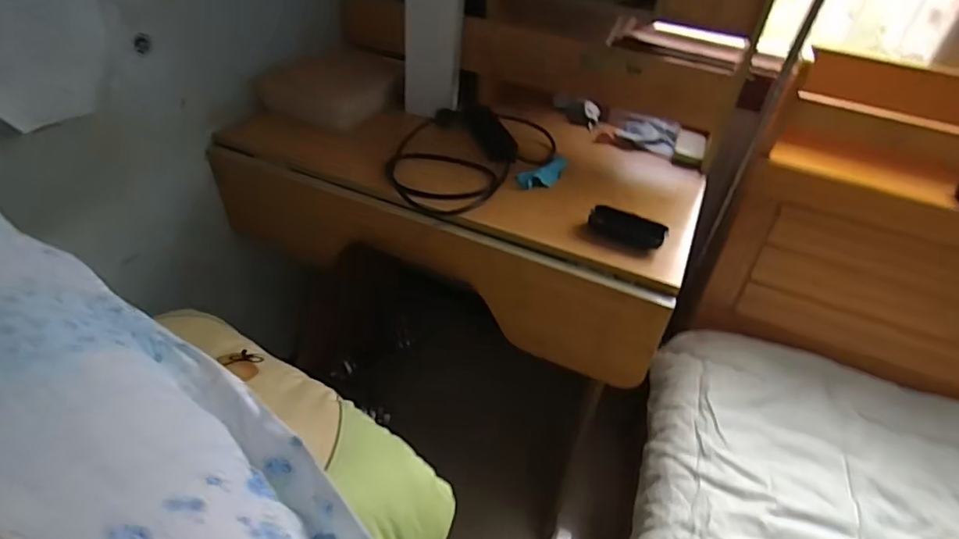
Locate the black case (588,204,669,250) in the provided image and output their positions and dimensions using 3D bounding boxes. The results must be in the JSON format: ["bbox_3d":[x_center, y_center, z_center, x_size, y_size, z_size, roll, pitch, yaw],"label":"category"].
[{"bbox_3d":[0.213,-0.060,0.779,0.109,0.030,0.035,23,40,19],"label":"black case"}]

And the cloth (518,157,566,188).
[{"bbox_3d":[0.114,-0.162,0.909,0.120,0.019,0.048,-26,48,-36],"label":"cloth"}]

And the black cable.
[{"bbox_3d":[-0.031,-0.209,0.950,0.250,0.033,0.365,30,42,26],"label":"black cable"}]

